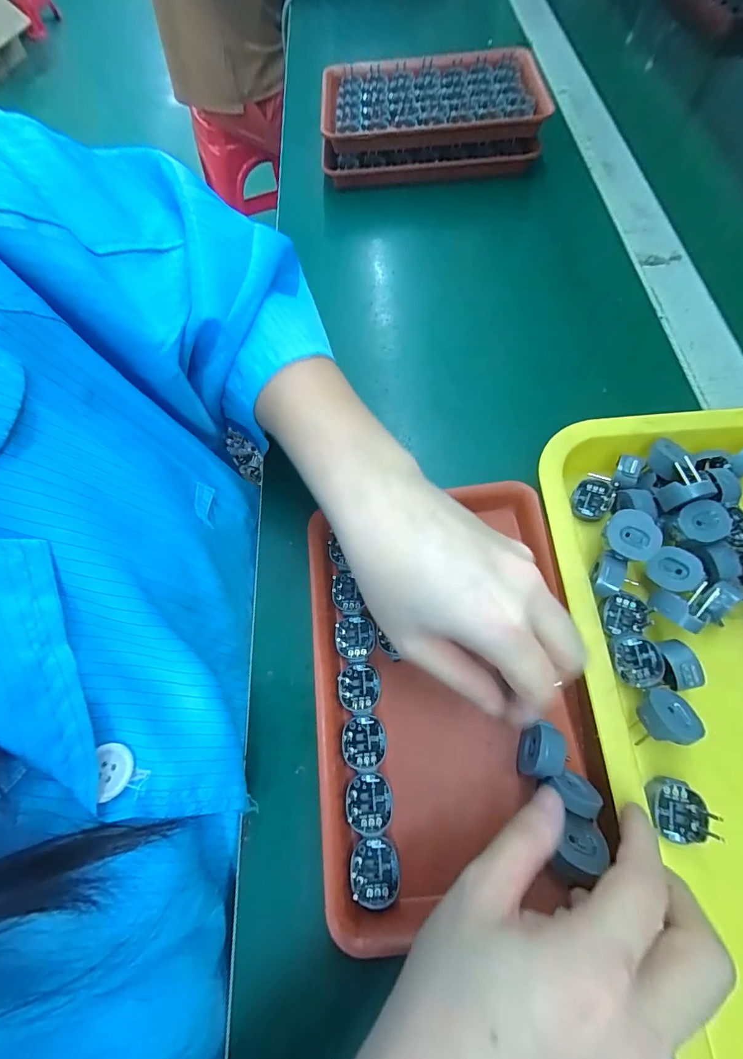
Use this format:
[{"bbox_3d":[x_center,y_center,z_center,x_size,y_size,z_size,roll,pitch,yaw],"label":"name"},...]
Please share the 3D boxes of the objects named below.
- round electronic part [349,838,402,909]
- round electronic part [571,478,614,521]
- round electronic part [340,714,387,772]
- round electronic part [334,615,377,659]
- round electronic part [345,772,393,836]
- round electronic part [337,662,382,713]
[{"bbox_3d":[0.002,0.175,0.209,0.025,0.005,0.028,5,66,4],"label":"round electronic part"},{"bbox_3d":[0.153,-0.021,0.283,0.024,0.009,0.028,19,68,11],"label":"round electronic part"},{"bbox_3d":[-0.004,0.121,0.232,0.025,0.004,0.027,-1,66,2],"label":"round electronic part"},{"bbox_3d":[-0.010,0.067,0.257,0.025,0.004,0.026,-1,66,2],"label":"round electronic part"},{"bbox_3d":[-0.002,0.148,0.221,0.025,0.004,0.027,-1,66,2],"label":"round electronic part"},{"bbox_3d":[-0.007,0.094,0.244,0.025,0.004,0.027,-1,66,2],"label":"round electronic part"}]

